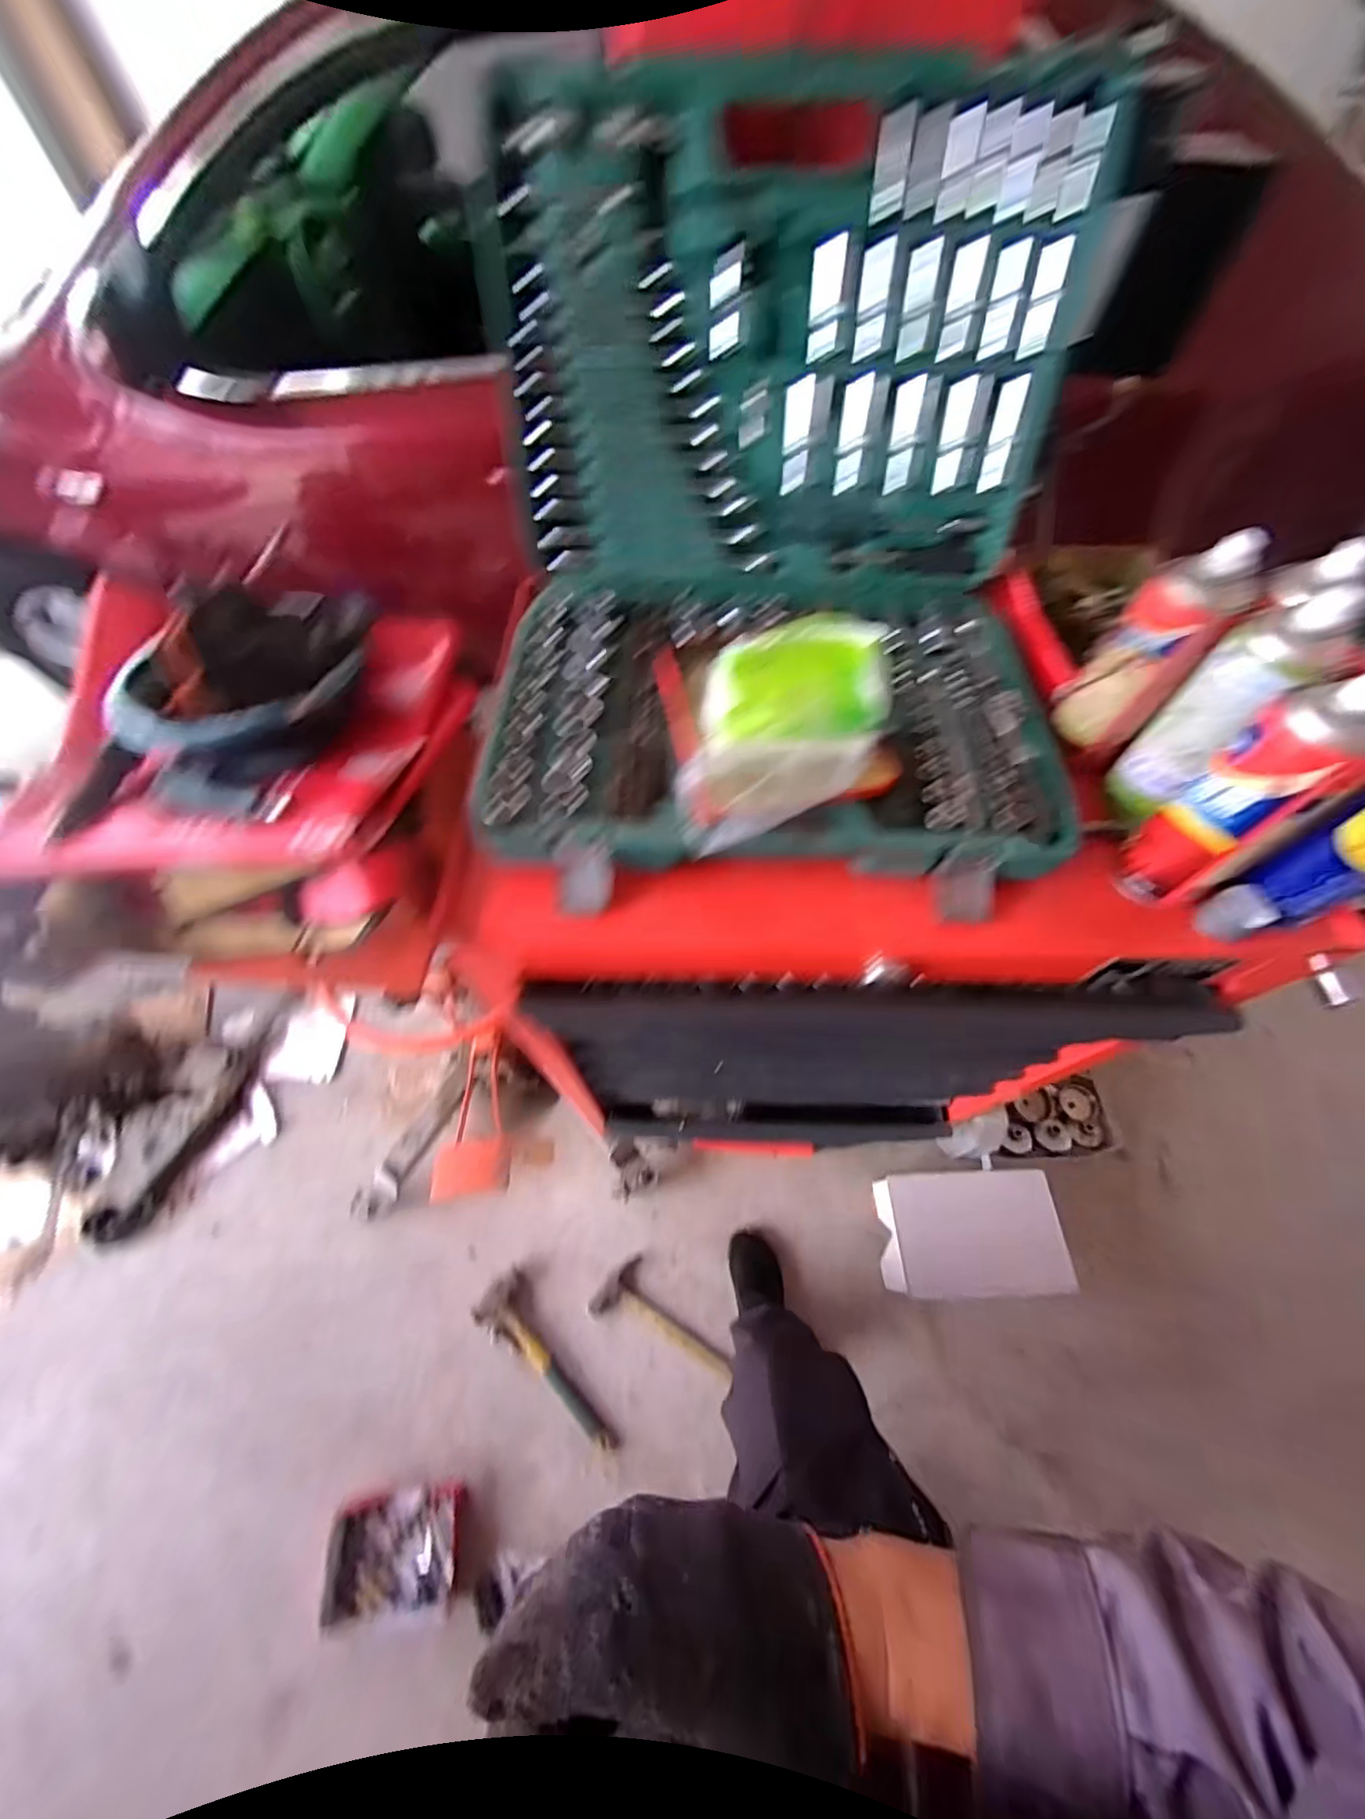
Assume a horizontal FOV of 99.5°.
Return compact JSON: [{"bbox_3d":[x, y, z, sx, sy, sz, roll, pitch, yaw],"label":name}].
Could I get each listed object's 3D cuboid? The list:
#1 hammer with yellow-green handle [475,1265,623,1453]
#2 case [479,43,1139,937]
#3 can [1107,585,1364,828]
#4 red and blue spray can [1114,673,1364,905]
[{"bbox_3d":[-0.262,0.882,1.119,0.110,0.061,0.364,-38,68,-20],"label":"hammer with yellow-green handle"},{"bbox_3d":[0.081,-0.292,0.421,0.453,0.291,0.467,1,60,0],"label":"case"},{"bbox_3d":[0.390,-0.130,0.413,0.061,0.171,0.062,0,60,-1],"label":"can"},{"bbox_3d":[0.363,-0.073,0.381,0.050,0.174,0.053,-33,66,-18],"label":"red and blue spray can"}]

